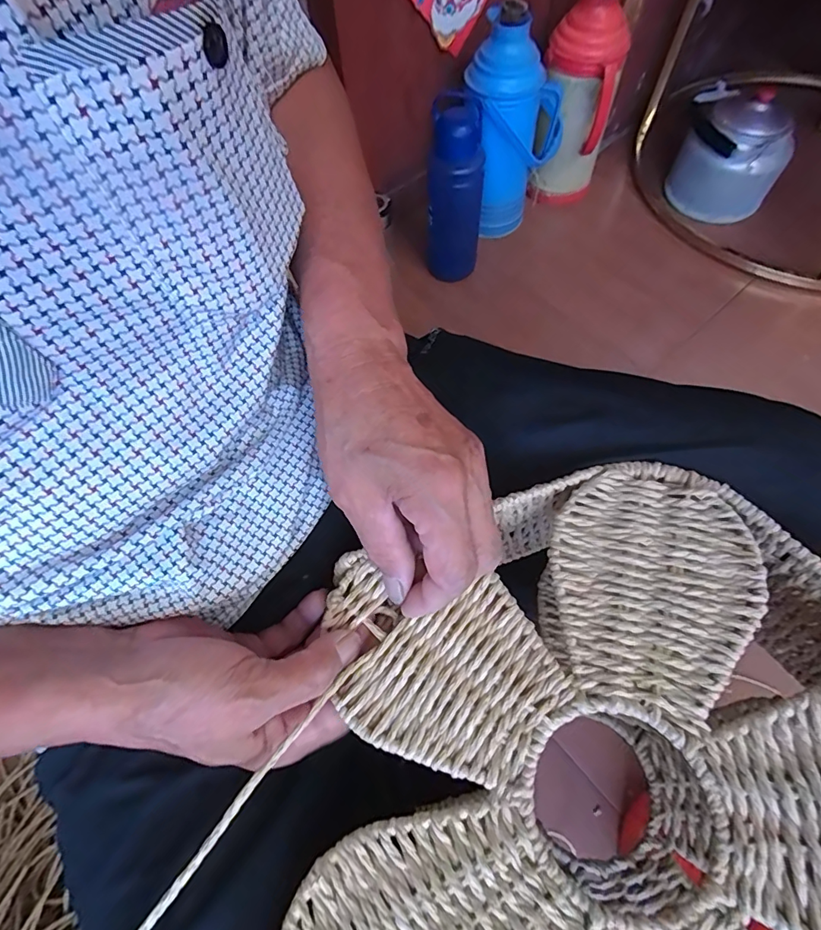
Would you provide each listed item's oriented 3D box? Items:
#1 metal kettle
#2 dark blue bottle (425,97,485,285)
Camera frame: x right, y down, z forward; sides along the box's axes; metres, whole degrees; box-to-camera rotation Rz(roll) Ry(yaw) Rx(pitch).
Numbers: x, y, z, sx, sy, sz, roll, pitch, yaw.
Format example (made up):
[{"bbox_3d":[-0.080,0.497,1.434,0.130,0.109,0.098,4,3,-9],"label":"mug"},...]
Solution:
[{"bbox_3d":[0.697,-0.678,1.022,0.224,0.197,0.190,31,70,16],"label":"metal kettle"},{"bbox_3d":[0.083,-0.499,0.891,0.100,0.323,0.107,-1,65,3],"label":"dark blue bottle"}]

